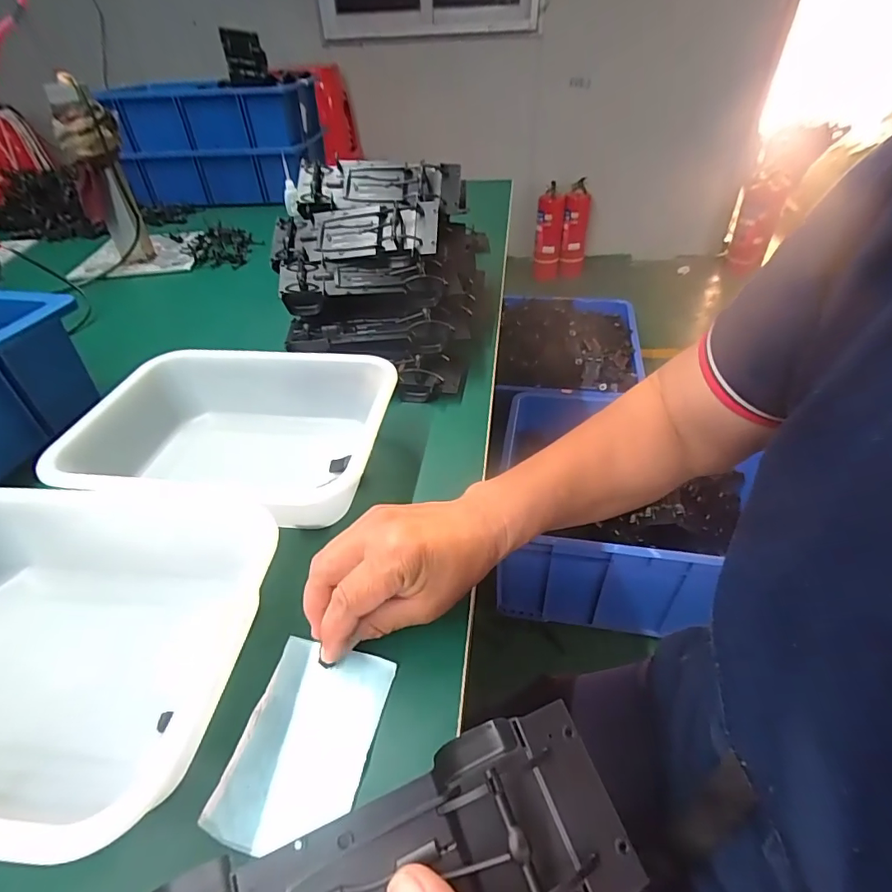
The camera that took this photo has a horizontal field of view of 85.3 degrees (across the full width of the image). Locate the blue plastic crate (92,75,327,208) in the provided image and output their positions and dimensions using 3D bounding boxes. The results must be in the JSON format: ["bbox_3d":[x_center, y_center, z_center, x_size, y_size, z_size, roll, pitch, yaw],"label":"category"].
[{"bbox_3d":[-0.505,-0.704,1.117,0.402,0.206,0.295,4,42,9],"label":"blue plastic crate"}]

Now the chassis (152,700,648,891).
[{"bbox_3d":[-0.023,0.175,0.191,0.192,0.039,0.074,-19,44,-14],"label":"chassis"}]

